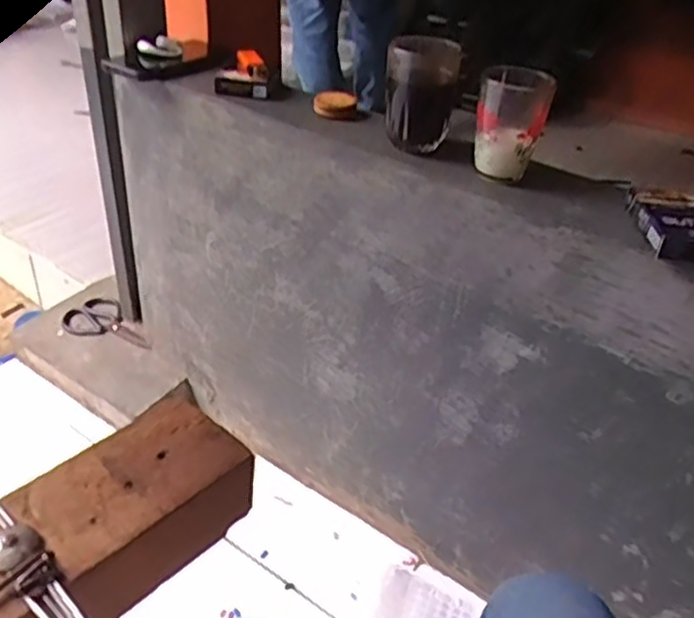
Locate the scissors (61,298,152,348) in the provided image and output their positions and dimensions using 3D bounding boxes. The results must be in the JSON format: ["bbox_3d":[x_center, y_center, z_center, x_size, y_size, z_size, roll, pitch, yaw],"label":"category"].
[{"bbox_3d":[-0.413,0.033,1.198,0.193,0.012,0.093,28,52,29],"label":"scissors"}]

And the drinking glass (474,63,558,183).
[{"bbox_3d":[0.156,-0.177,0.659,0.065,0.090,0.059,9,36,8],"label":"drinking glass"}]

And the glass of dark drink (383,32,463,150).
[{"bbox_3d":[0.076,-0.224,0.706,0.070,0.098,0.086,6,35,4],"label":"glass of dark drink"}]

